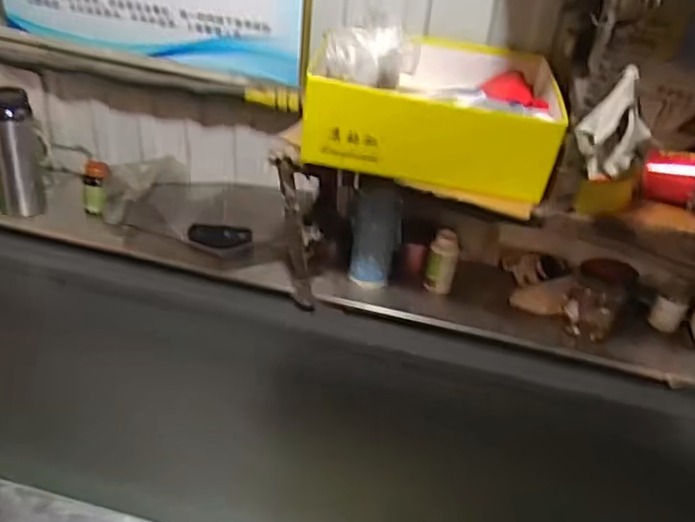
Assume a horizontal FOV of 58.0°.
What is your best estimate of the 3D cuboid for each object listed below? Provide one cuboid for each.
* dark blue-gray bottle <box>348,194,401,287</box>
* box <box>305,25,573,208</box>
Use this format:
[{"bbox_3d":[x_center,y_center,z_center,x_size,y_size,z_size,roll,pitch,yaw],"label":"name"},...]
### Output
[{"bbox_3d":[0.049,-0.048,1.060,0.079,0.152,0.073,10,33,4],"label":"dark blue-gray bottle"},{"bbox_3d":[0.120,-0.223,0.907,0.338,0.123,0.262,11,34,6],"label":"box"}]

